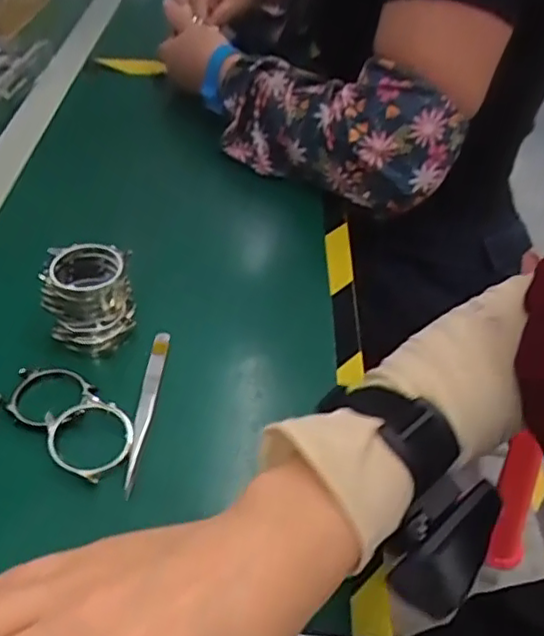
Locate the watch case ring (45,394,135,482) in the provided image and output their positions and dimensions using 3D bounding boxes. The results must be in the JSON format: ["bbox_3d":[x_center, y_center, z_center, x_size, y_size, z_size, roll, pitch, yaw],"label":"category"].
[{"bbox_3d":[-0.107,0.067,0.372,0.046,0.010,0.055,-27,50,-27],"label":"watch case ring"}]

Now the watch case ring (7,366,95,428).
[{"bbox_3d":[-0.141,0.045,0.395,0.053,0.007,0.045,34,54,28],"label":"watch case ring"}]

